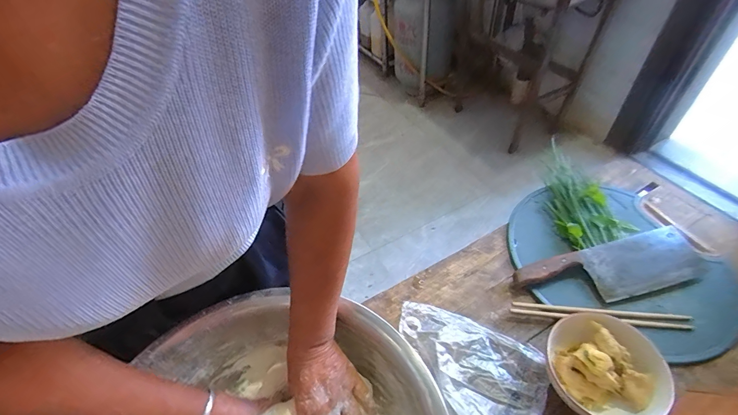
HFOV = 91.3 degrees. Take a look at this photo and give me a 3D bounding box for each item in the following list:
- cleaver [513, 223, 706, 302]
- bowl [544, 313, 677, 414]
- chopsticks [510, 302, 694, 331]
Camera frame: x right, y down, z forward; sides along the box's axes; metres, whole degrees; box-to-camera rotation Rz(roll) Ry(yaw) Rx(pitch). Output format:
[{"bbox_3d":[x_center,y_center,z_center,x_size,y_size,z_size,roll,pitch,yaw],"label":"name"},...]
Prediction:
[{"bbox_3d":[0.404,0.103,0.591,0.304,0.034,0.090,-15,48,-7],"label":"cleaver"},{"bbox_3d":[0.305,0.213,0.479,0.137,0.068,0.140,-8,48,-1],"label":"bowl"},{"bbox_3d":[0.355,0.165,0.554,0.256,0.014,0.022,3,49,8],"label":"chopsticks"}]

